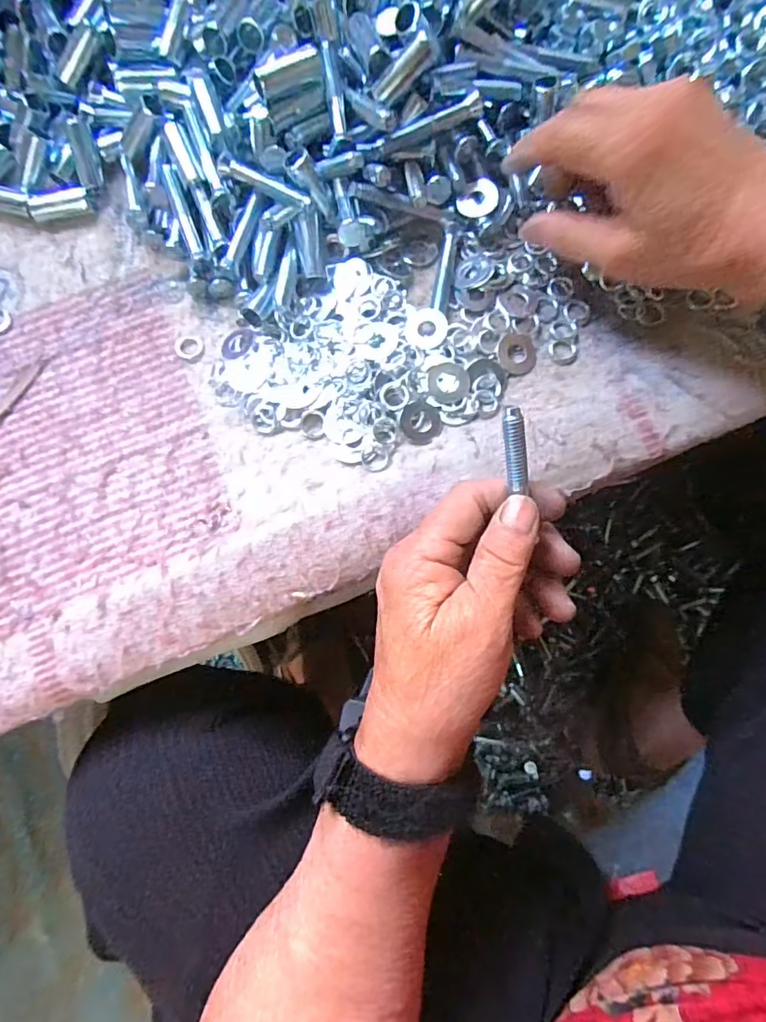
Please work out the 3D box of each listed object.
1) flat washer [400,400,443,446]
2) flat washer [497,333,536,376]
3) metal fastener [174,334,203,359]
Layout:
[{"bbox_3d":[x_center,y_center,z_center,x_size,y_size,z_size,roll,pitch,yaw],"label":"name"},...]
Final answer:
[{"bbox_3d":[0.020,-0.045,0.260,0.021,0.004,0.022,0,92,-7],"label":"flat washer"},{"bbox_3d":[0.071,-0.083,0.268,0.020,0.004,0.023,4,78,2],"label":"flat washer"},{"bbox_3d":[-0.106,-0.090,0.279,0.016,0.004,0.014,40,82,9],"label":"metal fastener"}]

